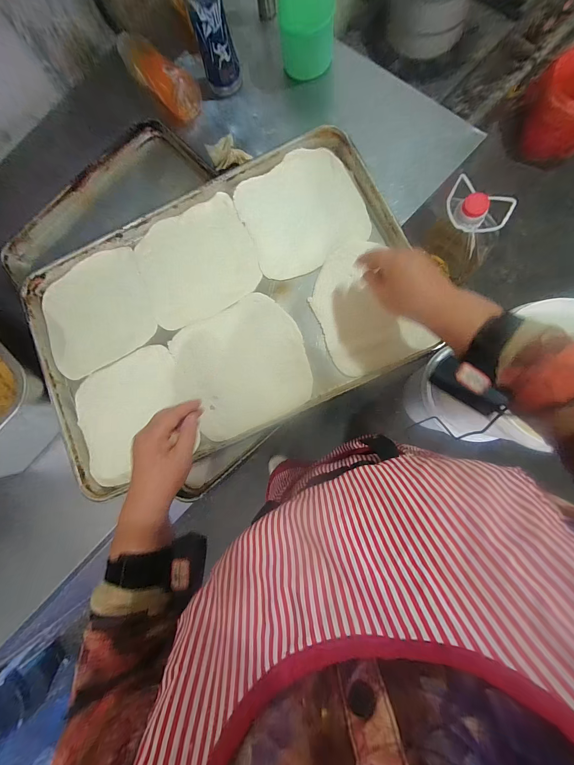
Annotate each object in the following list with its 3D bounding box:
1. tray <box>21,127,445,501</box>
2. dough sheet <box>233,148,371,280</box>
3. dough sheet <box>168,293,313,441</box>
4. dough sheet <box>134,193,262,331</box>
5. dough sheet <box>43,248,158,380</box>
[{"bbox_3d":[-0.110,-0.114,0.475,0.590,0.031,0.403,-25,81,3],"label":"tray"},{"bbox_3d":[0.025,-0.277,0.482,0.186,0.008,0.186,-25,82,1],"label":"dough sheet"},{"bbox_3d":[-0.073,-0.026,0.470,0.204,0.010,0.192,-26,81,3],"label":"dough sheet"},{"bbox_3d":[-0.151,-0.200,0.494,0.192,0.012,0.183,-23,81,4],"label":"dough sheet"},{"bbox_3d":[-0.326,-0.119,0.504,0.187,0.009,0.187,-25,81,3],"label":"dough sheet"}]

